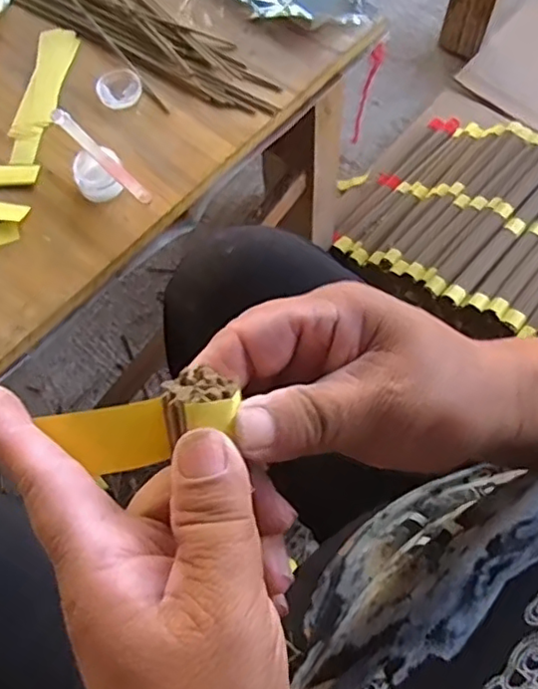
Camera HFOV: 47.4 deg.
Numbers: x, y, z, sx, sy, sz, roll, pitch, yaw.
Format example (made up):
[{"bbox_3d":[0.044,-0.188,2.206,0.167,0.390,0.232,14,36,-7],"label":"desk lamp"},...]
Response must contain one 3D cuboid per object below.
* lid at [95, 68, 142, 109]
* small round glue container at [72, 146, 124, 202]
[{"bbox_3d":[-0.129,-0.221,0.527,0.038,0.008,0.038,0,65,1],"label":"lid"},{"bbox_3d":[-0.133,-0.132,0.478,0.037,0.024,0.039,0,65,1],"label":"small round glue container"}]

